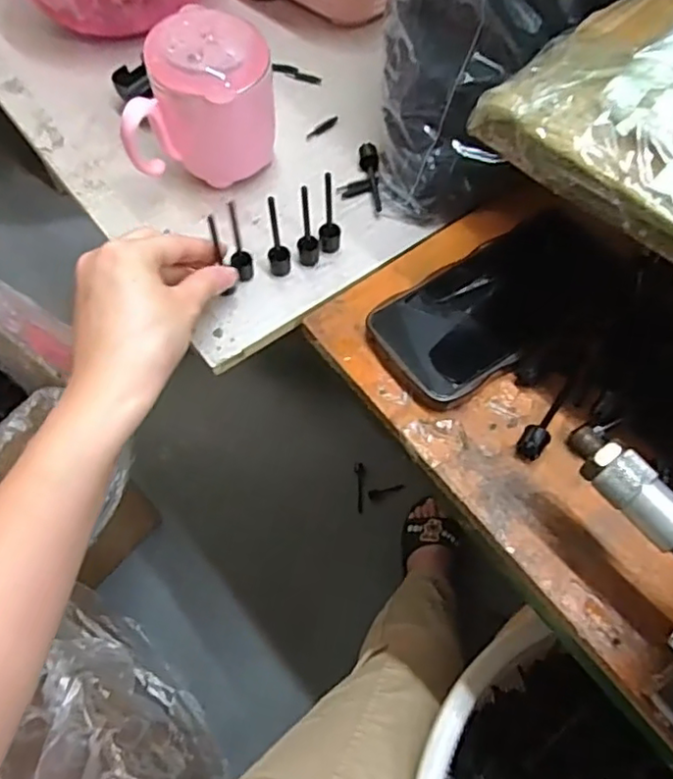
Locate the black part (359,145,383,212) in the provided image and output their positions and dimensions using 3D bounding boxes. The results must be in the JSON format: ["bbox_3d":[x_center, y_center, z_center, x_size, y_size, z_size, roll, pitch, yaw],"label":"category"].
[{"bbox_3d":[0.027,-0.157,0.465,0.013,0.014,0.058,-8,61,-3],"label":"black part"}]

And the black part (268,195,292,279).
[{"bbox_3d":[-0.039,-0.097,0.404,0.015,0.063,0.012,-7,61,-3],"label":"black part"}]

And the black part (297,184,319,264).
[{"bbox_3d":[-0.020,-0.105,0.409,0.014,0.062,0.011,2,61,2],"label":"black part"}]

